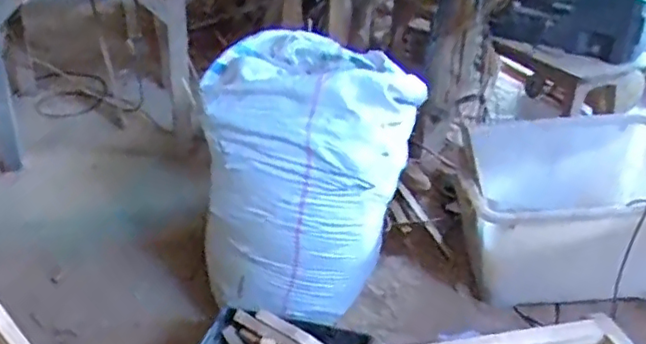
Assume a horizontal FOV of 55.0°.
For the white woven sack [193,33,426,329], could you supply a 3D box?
[{"bbox_3d":[-0.032,-0.024,1.660,0.479,0.598,0.556,14,32,12],"label":"white woven sack"}]

